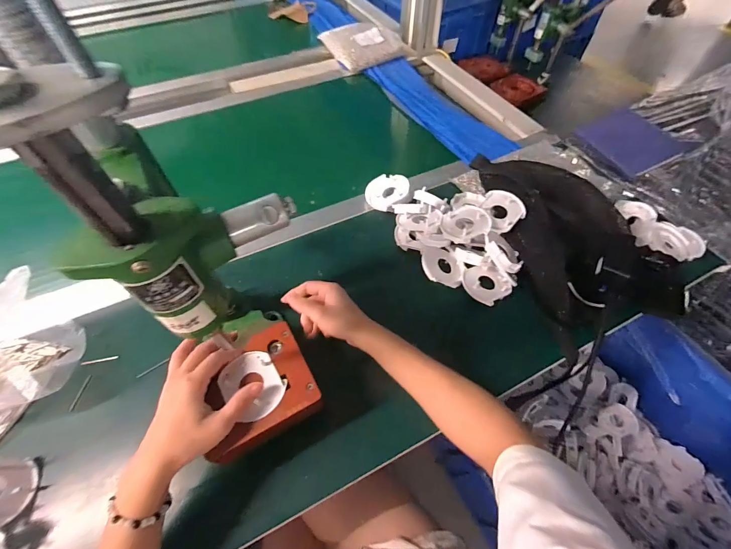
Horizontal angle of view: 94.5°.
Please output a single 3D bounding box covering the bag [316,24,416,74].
[{"bbox_3d":[-0.002,-0.617,0.894,0.194,0.039,0.197,-26,60,-17],"label":"bag"}]

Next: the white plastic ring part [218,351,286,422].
[{"bbox_3d":[-0.117,0.113,0.351,0.067,0.011,0.057,38,64,23],"label":"white plastic ring part"}]

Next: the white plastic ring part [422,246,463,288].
[{"bbox_3d":[0.110,-0.013,0.487,0.061,0.009,0.057,19,56,-10],"label":"white plastic ring part"}]

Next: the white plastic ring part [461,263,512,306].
[{"bbox_3d":[0.169,0.012,0.477,0.062,0.014,0.060,2,52,-3],"label":"white plastic ring part"}]

